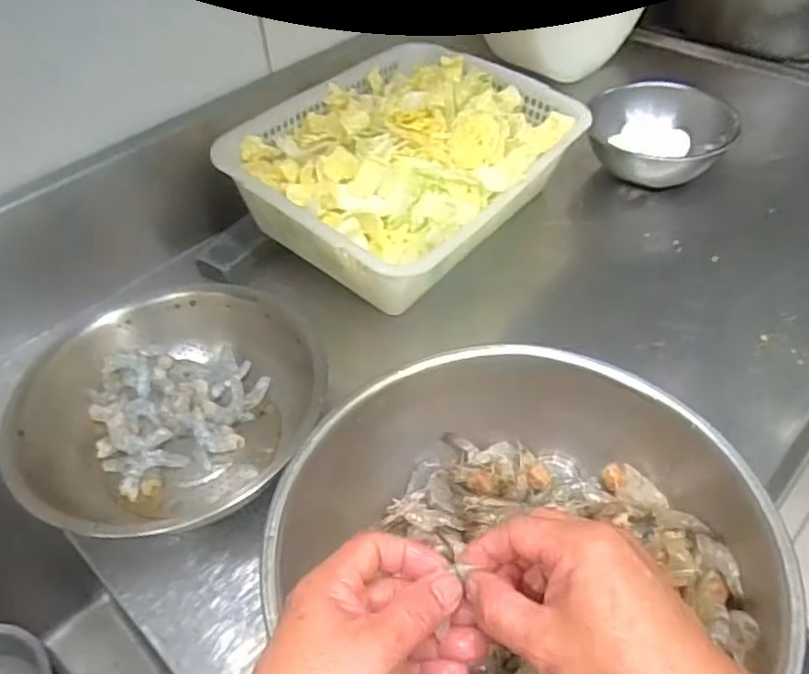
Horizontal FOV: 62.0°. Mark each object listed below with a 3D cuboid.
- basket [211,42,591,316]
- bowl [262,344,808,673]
[{"bbox_3d":[0.006,-0.209,0.810,0.299,0.119,0.393,29,54,29],"label":"basket"},{"bbox_3d":[0.079,0.154,0.475,0.323,0.094,0.321,-2,45,2],"label":"bowl"}]

